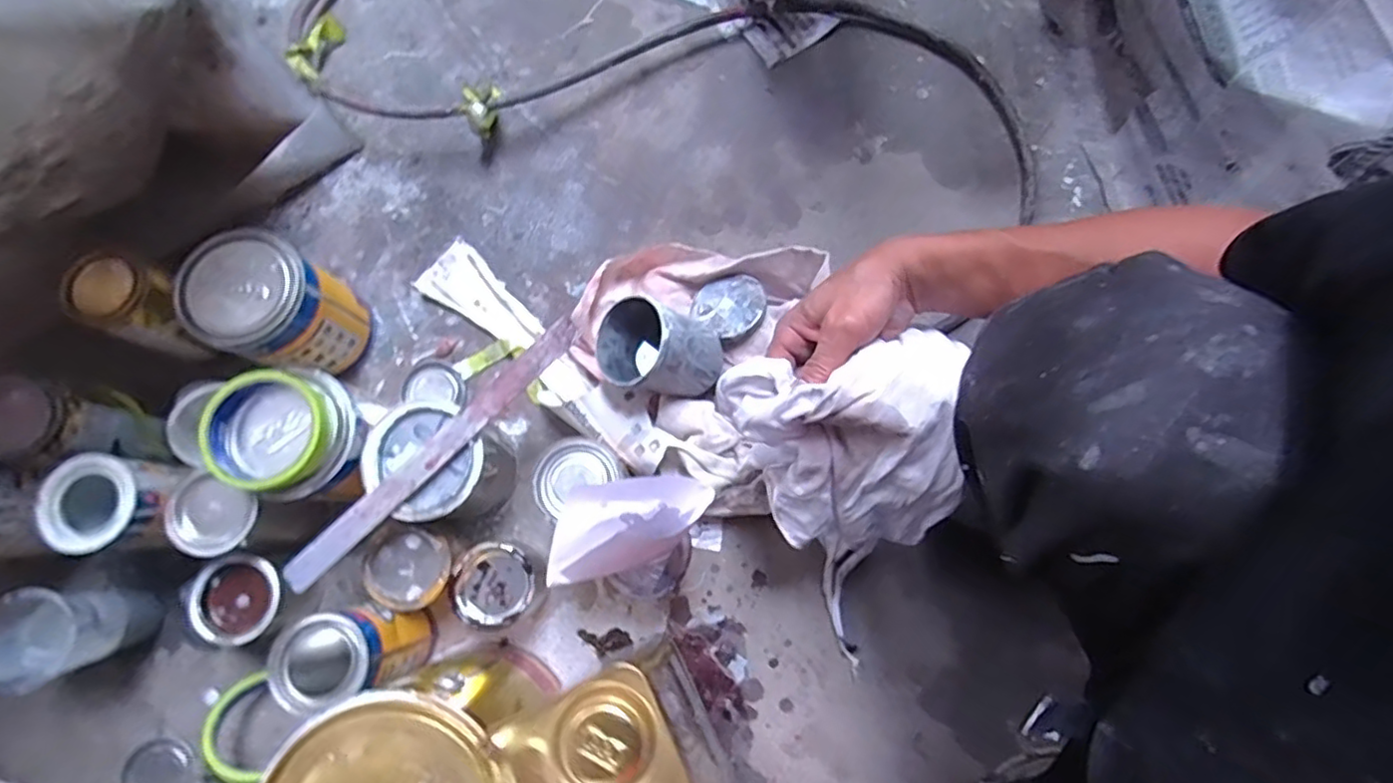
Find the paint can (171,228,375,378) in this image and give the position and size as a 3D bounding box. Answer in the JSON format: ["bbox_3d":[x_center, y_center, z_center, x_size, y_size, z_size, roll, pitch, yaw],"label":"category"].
[{"bbox_3d":[-0.381,-0.072,0.599,0.095,0.140,0.099,0,77,0],"label":"paint can"}]

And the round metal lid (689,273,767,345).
[{"bbox_3d":[0.034,-0.086,0.642,0.070,0.016,0.073,-46,56,-10],"label":"round metal lid"}]

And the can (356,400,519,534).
[{"bbox_3d":[-0.226,0.067,0.580,0.095,0.110,0.092,0,77,0],"label":"can"}]

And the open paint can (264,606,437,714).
[{"bbox_3d":[-0.280,0.217,0.547,0.079,0.129,0.067,-14,77,-3],"label":"open paint can"}]

